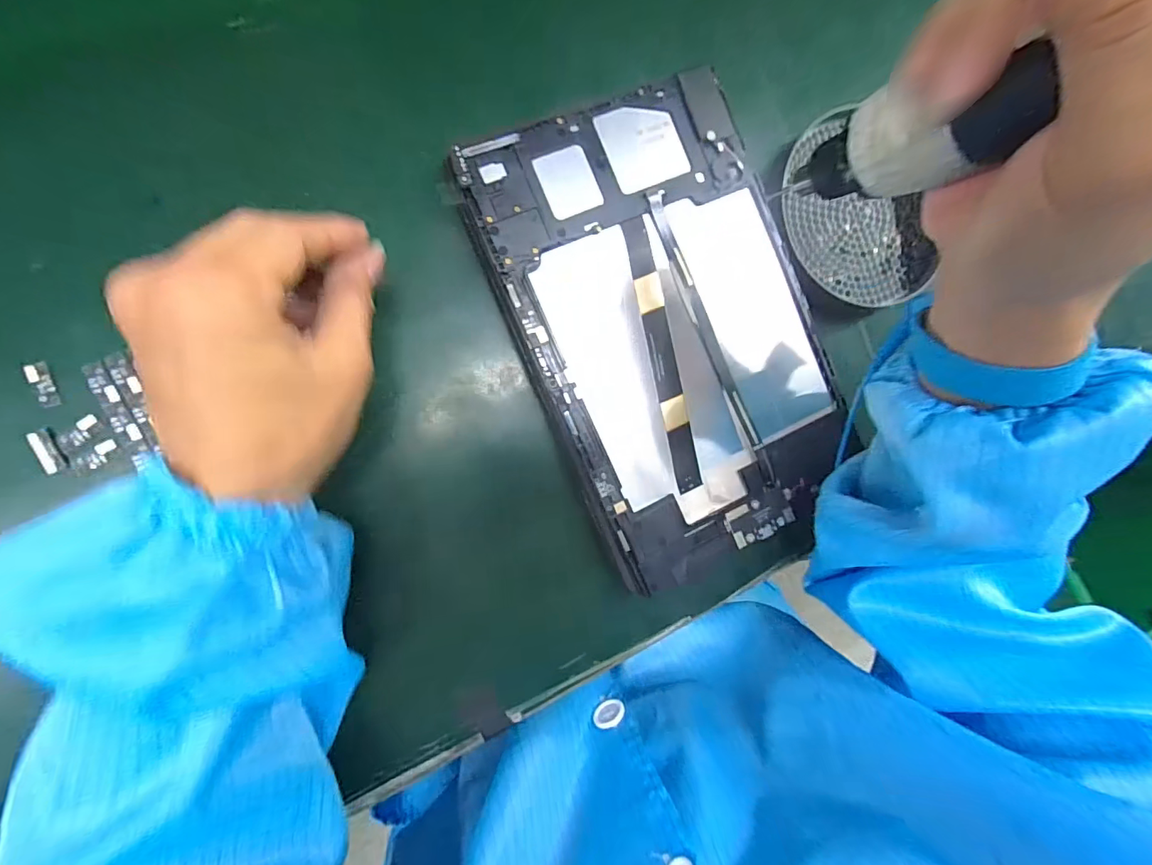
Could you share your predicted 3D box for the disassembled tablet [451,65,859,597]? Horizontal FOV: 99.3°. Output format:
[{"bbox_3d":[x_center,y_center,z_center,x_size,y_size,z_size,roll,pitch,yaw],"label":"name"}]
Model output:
[{"bbox_3d":[0.055,-0.041,0.254,0.150,0.009,0.257,-23,94,-10],"label":"disassembled tablet"}]

